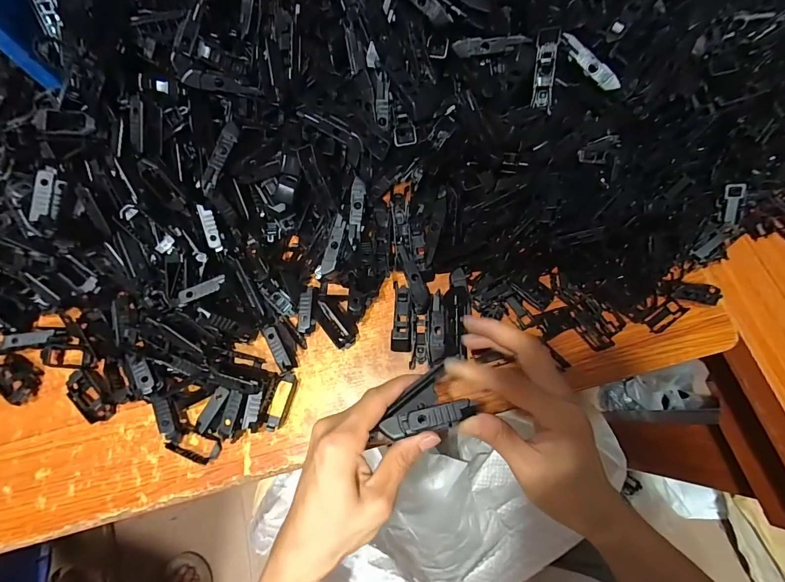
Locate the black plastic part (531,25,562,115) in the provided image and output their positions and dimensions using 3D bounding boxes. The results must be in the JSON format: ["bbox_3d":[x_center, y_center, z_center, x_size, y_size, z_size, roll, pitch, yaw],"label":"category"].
[{"bbox_3d":[0.134,-0.193,0.331,0.017,0.014,0.066,0,107,2],"label":"black plastic part"}]

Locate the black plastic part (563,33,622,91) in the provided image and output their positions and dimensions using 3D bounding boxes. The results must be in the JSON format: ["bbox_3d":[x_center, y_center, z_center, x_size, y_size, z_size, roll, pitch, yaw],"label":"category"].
[{"bbox_3d":[0.168,-0.194,0.324,0.062,0.014,0.009,44,78,-2],"label":"black plastic part"}]

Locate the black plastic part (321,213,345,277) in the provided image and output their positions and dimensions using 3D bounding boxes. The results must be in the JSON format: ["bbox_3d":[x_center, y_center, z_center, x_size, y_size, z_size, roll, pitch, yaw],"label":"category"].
[{"bbox_3d":[-0.054,-0.043,0.350,0.012,0.004,0.055,14,86,6],"label":"black plastic part"}]

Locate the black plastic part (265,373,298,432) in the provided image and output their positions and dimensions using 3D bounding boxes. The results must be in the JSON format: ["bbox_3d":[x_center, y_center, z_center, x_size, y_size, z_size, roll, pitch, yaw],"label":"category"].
[{"bbox_3d":[-0.103,0.102,0.347,0.021,0.006,0.052,16,73,7],"label":"black plastic part"}]

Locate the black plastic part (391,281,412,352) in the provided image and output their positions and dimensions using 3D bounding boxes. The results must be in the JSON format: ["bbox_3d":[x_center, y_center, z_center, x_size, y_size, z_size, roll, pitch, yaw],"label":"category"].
[{"bbox_3d":[0.009,0.024,0.362,0.018,0.014,0.068,0,72,2],"label":"black plastic part"}]

